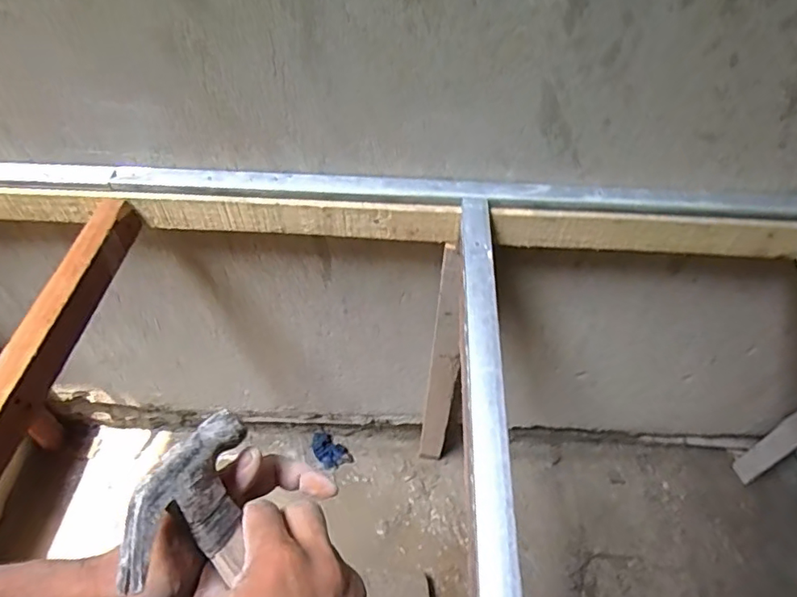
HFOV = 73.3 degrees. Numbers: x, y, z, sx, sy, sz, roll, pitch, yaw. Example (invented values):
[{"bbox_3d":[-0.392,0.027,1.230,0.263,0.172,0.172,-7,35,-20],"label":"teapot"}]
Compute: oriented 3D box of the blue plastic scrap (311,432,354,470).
[{"bbox_3d":[-0.182,0.407,1.423,0.107,0.035,0.071,35,60,26],"label":"blue plastic scrap"}]

